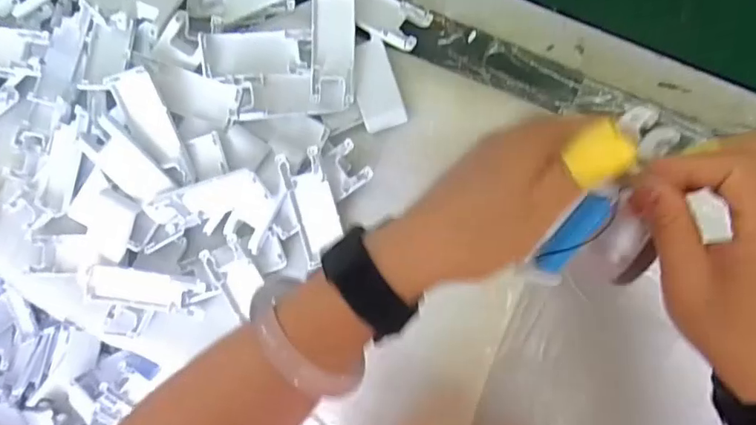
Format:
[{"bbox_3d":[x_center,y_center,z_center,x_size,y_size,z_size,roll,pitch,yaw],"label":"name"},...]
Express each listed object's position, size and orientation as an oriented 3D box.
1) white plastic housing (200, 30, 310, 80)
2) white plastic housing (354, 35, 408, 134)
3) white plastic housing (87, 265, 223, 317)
[{"bbox_3d":[-0.112,-0.143,0.485,0.089,0.013,0.039,-3,86,-12],"label":"white plastic housing"},{"bbox_3d":[-0.002,-0.116,0.487,0.039,0.006,0.084,-17,83,5],"label":"white plastic housing"},{"bbox_3d":[-0.209,0.072,0.494,0.115,0.020,0.034,9,88,-3],"label":"white plastic housing"}]

